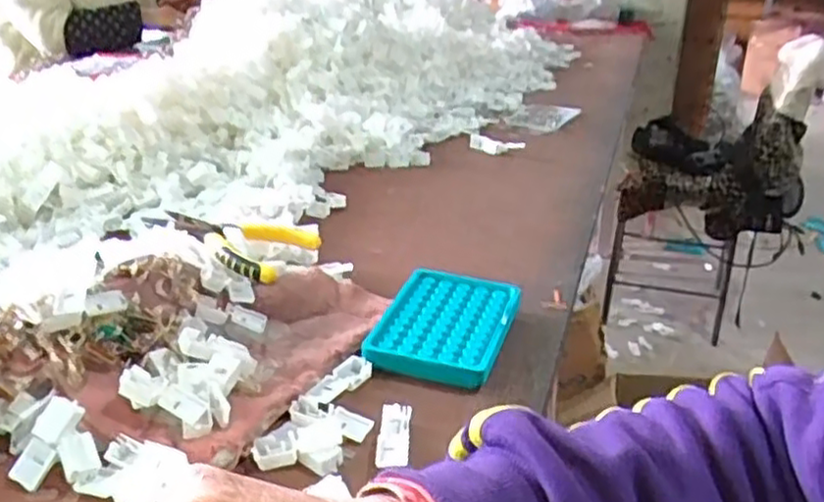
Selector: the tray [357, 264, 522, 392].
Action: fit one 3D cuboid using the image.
[{"bbox_3d":[0.027,0.057,0.588,0.098,0.024,0.125,8,27,15],"label":"tray"}]

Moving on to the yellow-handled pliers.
[{"bbox_3d":[-0.173,-0.013,0.679,0.149,0.026,0.107,9,27,17],"label":"yellow-handled pliers"}]

